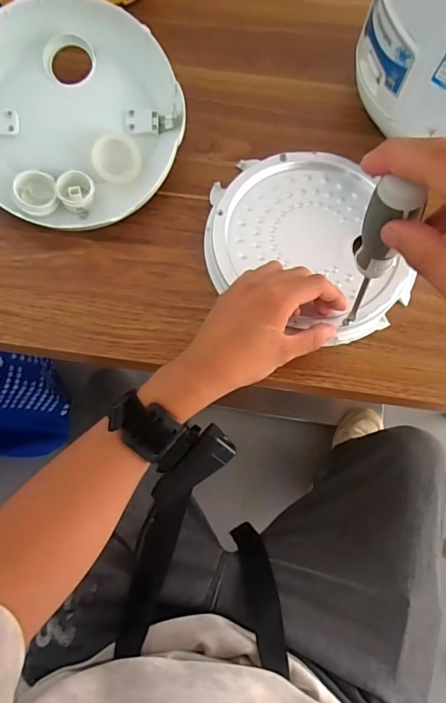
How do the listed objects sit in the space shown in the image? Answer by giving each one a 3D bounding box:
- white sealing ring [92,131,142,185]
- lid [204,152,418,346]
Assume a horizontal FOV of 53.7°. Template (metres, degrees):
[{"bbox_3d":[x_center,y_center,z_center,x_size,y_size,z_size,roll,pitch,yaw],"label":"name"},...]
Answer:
[{"bbox_3d":[-0.102,-0.186,0.425,0.046,0.005,0.046,-5,107,-16],"label":"white sealing ring"},{"bbox_3d":[0.076,-0.103,0.415,0.179,0.020,0.182,0,72,-1],"label":"lid"}]

